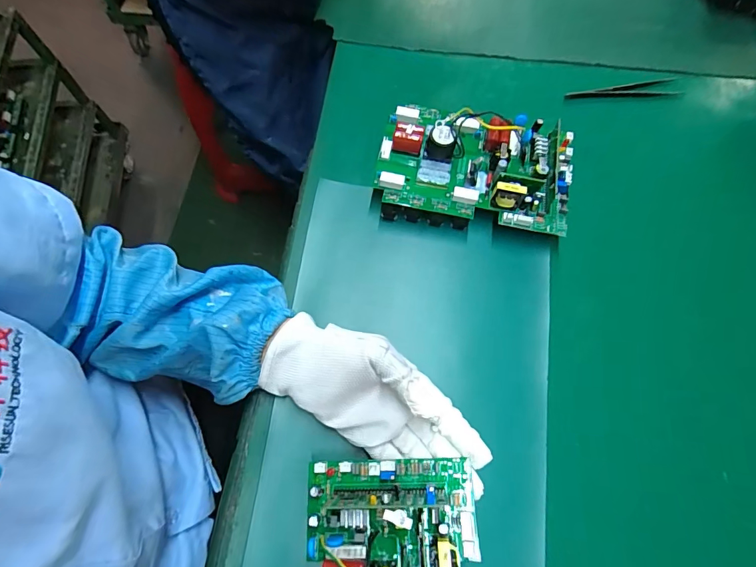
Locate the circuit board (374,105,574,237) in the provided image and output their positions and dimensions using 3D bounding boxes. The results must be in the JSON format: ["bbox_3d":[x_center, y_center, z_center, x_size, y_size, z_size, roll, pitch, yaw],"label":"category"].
[{"bbox_3d":[0.091,-0.110,0.382,0.176,0.061,0.114,10,70,3],"label":"circuit board"}]

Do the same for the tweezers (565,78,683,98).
[{"bbox_3d":[0.274,-0.211,0.454,0.135,0.010,0.018,-12,70,-5],"label":"tweezers"}]

